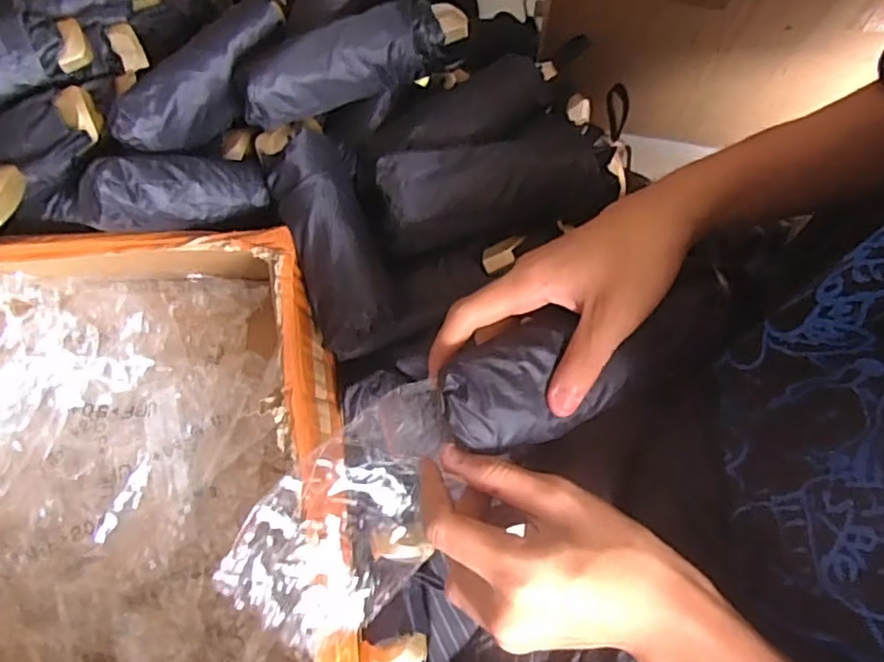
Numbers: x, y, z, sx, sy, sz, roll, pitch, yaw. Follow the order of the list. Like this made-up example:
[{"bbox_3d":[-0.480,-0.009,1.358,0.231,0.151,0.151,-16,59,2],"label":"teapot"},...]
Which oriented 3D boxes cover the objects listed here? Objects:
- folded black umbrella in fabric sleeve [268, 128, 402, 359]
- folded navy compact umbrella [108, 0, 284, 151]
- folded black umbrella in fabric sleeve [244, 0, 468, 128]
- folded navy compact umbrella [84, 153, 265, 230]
[{"bbox_3d":[-0.079,-0.066,0.464,0.061,0.061,0.164,-18,92,-3],"label":"folded black umbrella in fabric sleeve"},{"bbox_3d":[-0.177,-0.193,0.486,0.045,0.060,0.170,26,65,7],"label":"folded navy compact umbrella"},{"bbox_3d":[-0.065,-0.202,0.463,0.173,0.037,0.053,-25,78,-4],"label":"folded black umbrella in fabric sleeve"},{"bbox_3d":[-0.189,-0.098,0.450,0.117,0.047,0.051,-14,75,-36],"label":"folded navy compact umbrella"}]

